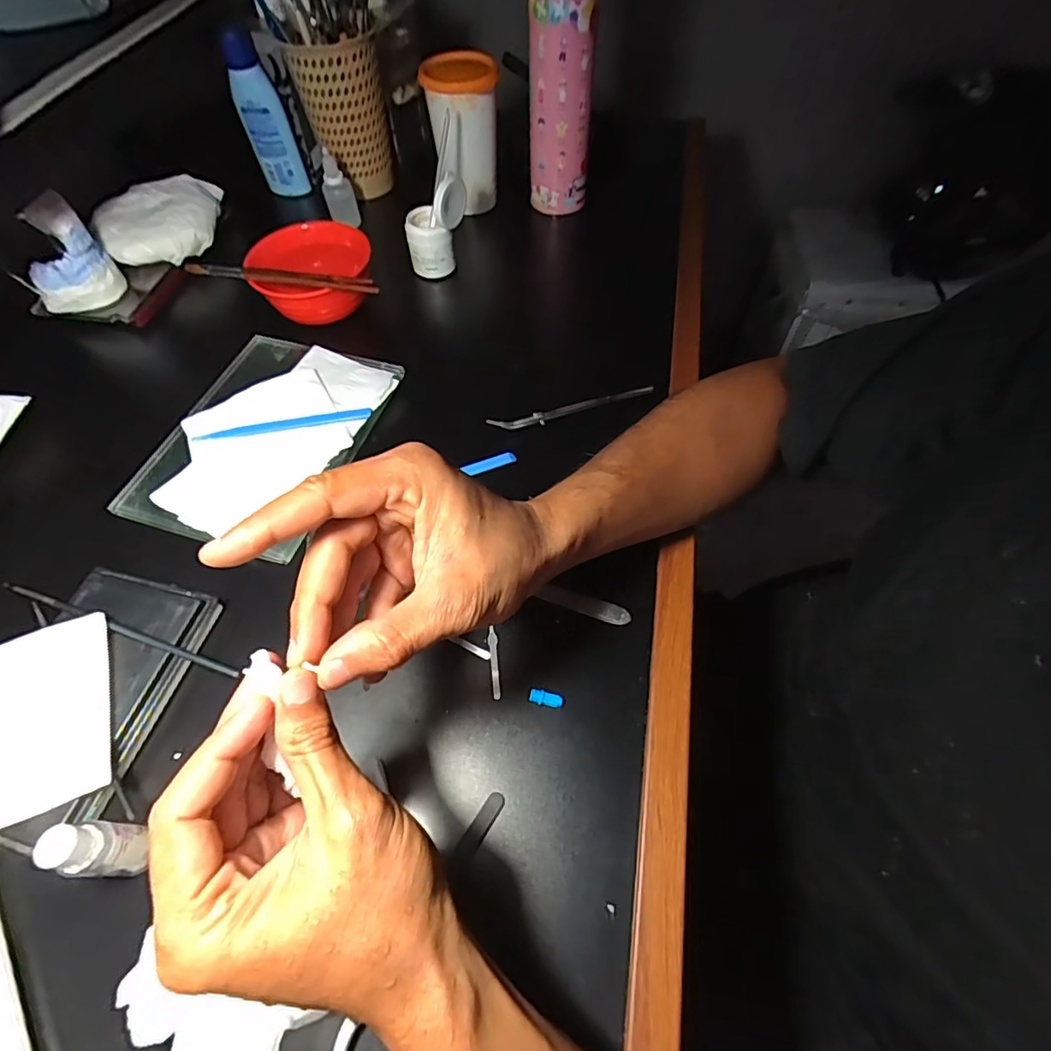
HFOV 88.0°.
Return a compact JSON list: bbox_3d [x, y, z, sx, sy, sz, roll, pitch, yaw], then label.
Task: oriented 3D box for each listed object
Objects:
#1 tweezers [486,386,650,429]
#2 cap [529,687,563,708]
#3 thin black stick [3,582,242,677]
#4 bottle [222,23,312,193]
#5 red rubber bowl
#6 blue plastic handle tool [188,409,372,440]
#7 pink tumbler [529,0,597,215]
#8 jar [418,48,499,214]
[{"bbox_3d":[0.040,-0.096,0.446,0.143,0.009,0.011,-17,59,-10],"label":"tweezers"},{"bbox_3d":[0.012,0.104,0.328,0.020,0.008,0.009,16,61,8],"label":"cap"},{"bbox_3d":[-0.250,0.063,0.335,0.172,0.008,0.006,18,61,9],"label":"thin black stick"},{"bbox_3d":[-0.276,-0.431,0.581,0.045,0.145,0.033,-23,60,-14],"label":"bottle"},{"bbox_3d":[-0.196,-0.234,0.505,0.110,0.051,0.097,2,57,2],"label":"red rubber bowl"},{"bbox_3d":[-0.192,-0.080,0.433,0.134,0.004,0.008,-9,61,-7],"label":"blue plastic handle tool"},{"bbox_3d":[0.034,-0.431,0.531,0.065,0.220,0.063,2,58,2],"label":"pink tumbler"},{"bbox_3d":[-0.064,-0.404,0.568,0.069,0.123,0.074,0,57,0],"label":"jar"}]

